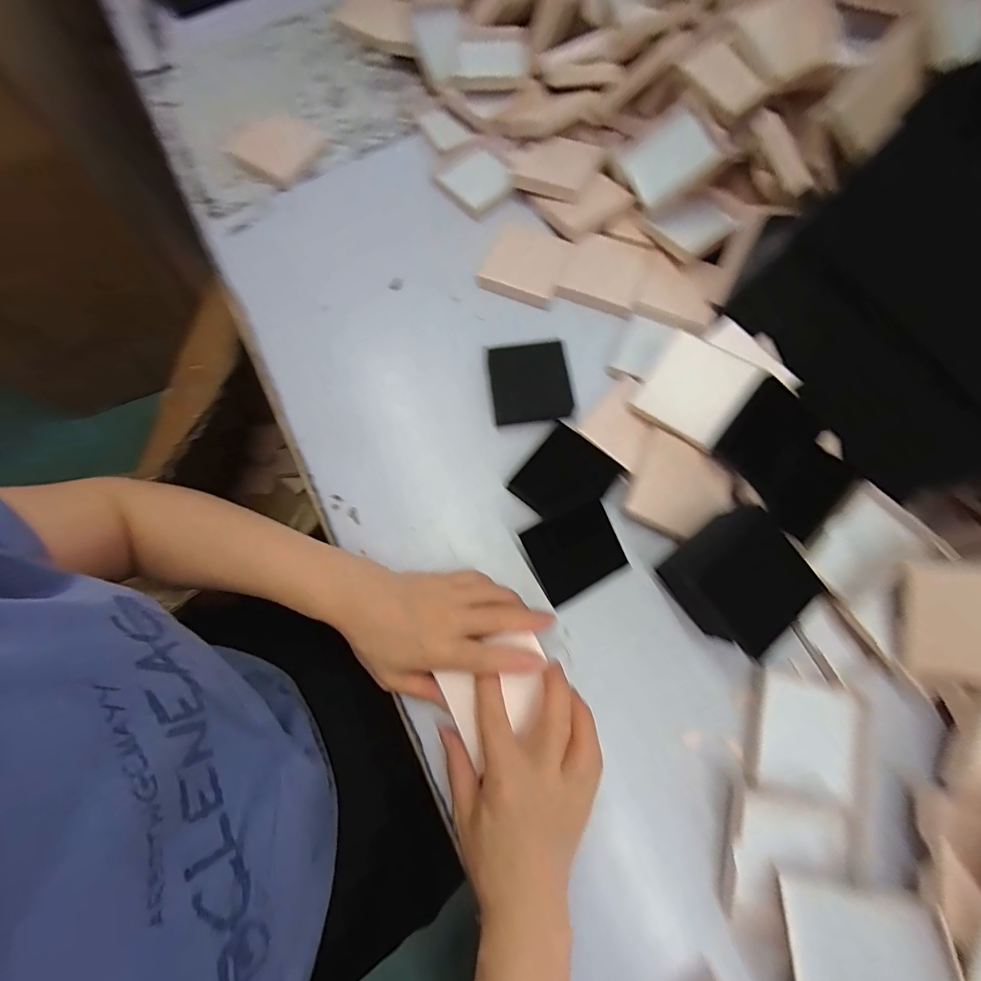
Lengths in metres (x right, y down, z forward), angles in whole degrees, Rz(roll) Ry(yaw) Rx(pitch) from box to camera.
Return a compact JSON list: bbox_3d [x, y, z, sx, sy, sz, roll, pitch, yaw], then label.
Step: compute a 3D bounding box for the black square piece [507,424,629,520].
[{"bbox_3d":[0.064,-0.009,0.375,0.066,0.014,0.074,40,82,1],"label":"black square piece"}]

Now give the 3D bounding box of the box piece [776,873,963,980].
[{"bbox_3d":[0.218,0.277,0.252,0.078,0.004,0.076,-12,47,29],"label":"box piece"}]

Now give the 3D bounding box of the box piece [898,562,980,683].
[{"bbox_3d":[0.322,0.088,0.288,0.081,0.006,0.077,-2,92,37],"label":"box piece"}]

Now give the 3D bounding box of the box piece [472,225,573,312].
[{"bbox_3d":[0.034,-0.222,0.436,0.075,0.013,0.075,22,74,6],"label":"box piece"}]

